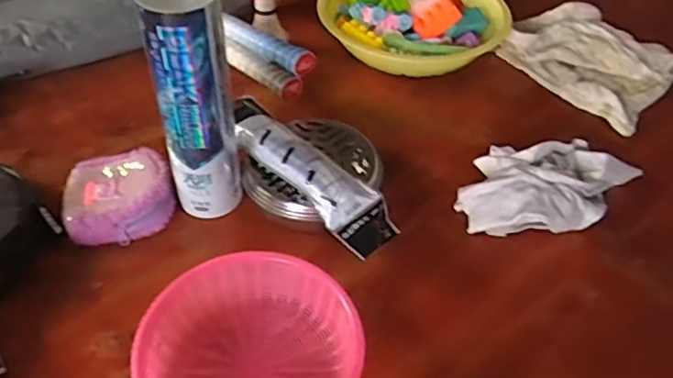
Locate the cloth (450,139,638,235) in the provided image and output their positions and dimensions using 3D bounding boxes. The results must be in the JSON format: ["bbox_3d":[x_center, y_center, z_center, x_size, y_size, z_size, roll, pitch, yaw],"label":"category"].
[{"bbox_3d":[0.226,-0.004,0.601,0.196,0.050,0.103,-8,46,-9],"label":"cloth"}]

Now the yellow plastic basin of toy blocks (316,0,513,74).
[{"bbox_3d":[0.106,-0.232,0.801,0.252,0.078,0.234,1,45,-1],"label":"yellow plastic basin of toy blocks"}]

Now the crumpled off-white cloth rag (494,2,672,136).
[{"bbox_3d":[0.337,-0.182,0.789,0.220,0.030,0.198,33,53,27],"label":"crumpled off-white cloth rag"}]

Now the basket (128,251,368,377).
[{"bbox_3d":[-0.071,0.127,0.465,0.167,0.047,0.150,-17,48,-18],"label":"basket"}]

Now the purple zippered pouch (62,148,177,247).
[{"bbox_3d":[-0.219,0.006,0.585,0.103,0.040,0.098,-13,47,-14],"label":"purple zippered pouch"}]

